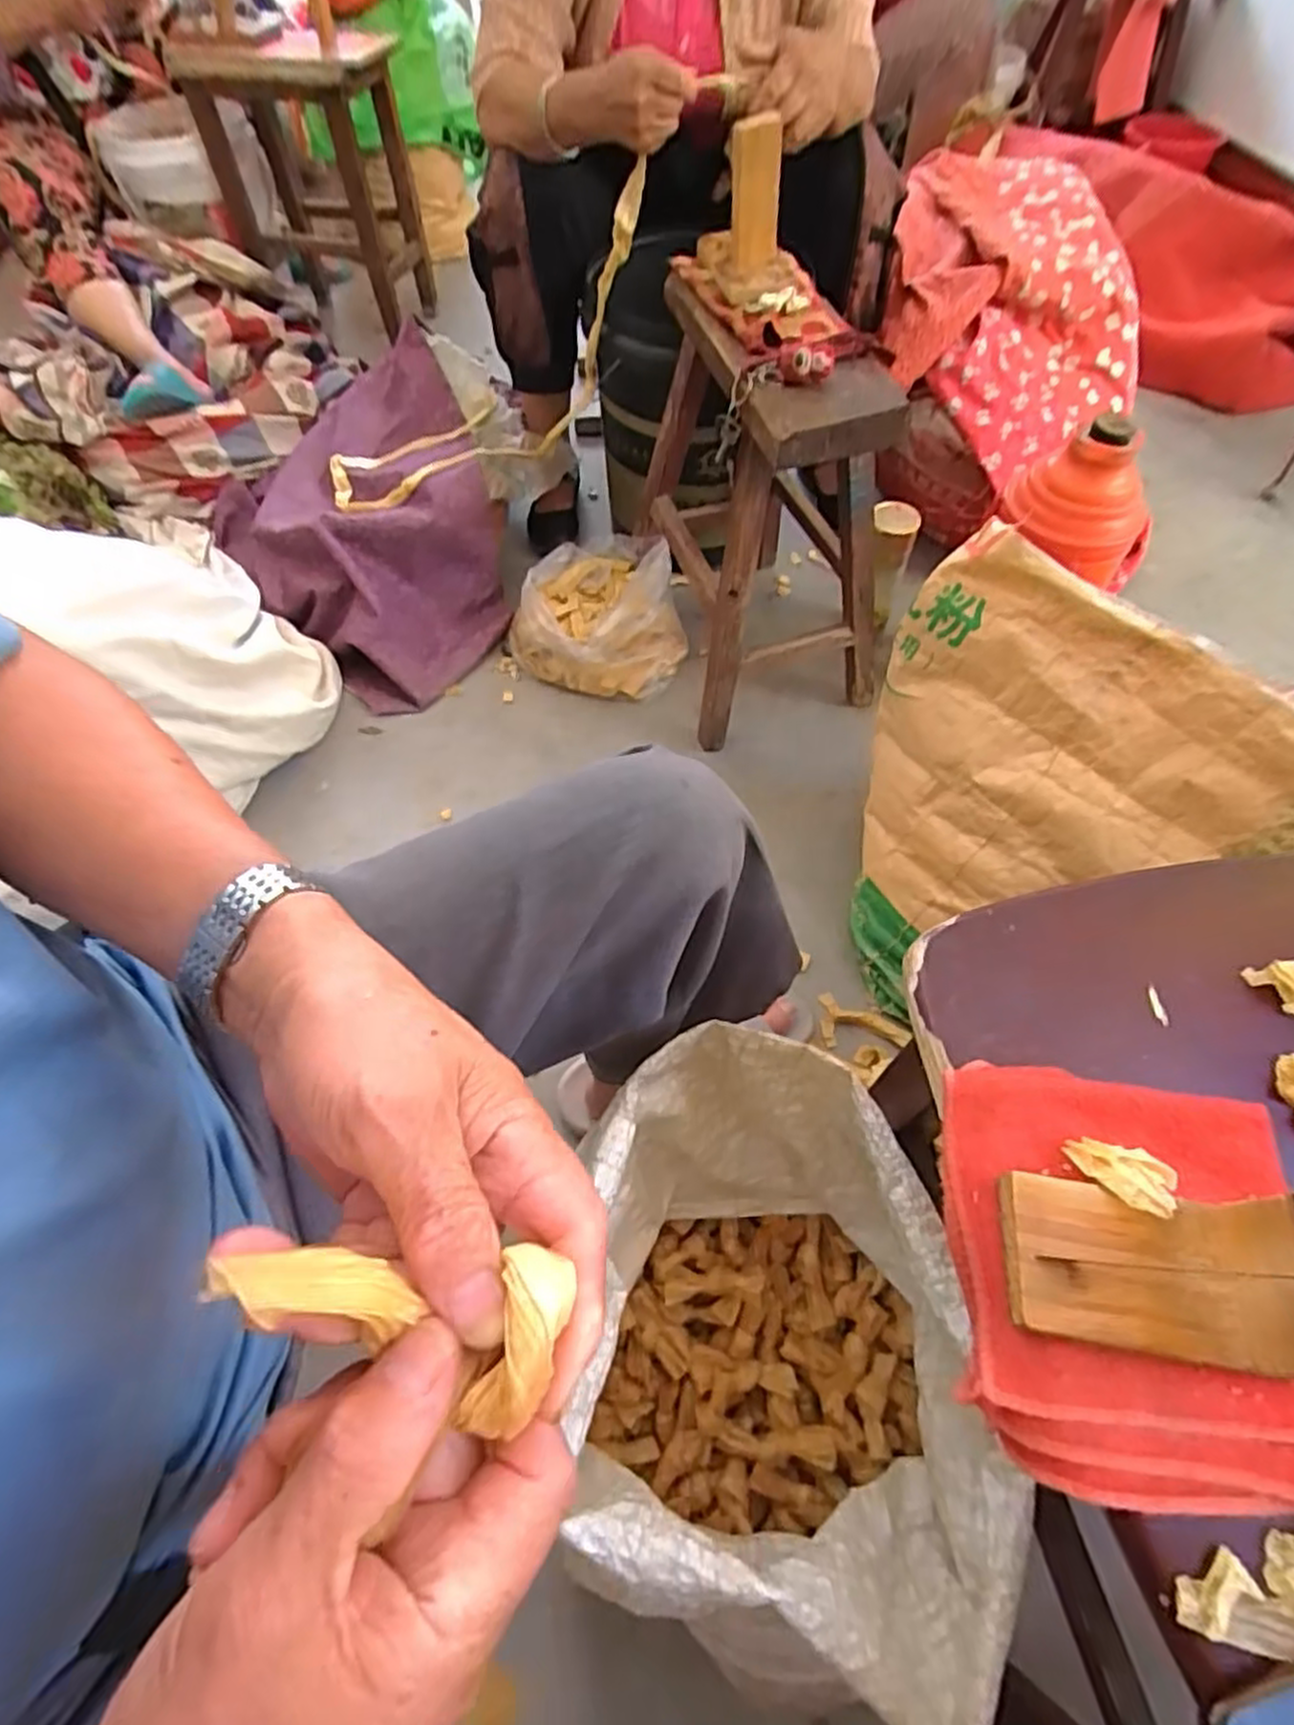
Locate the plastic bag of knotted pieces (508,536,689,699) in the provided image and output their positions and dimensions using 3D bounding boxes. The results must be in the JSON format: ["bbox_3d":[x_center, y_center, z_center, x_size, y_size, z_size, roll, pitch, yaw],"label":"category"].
[{"bbox_3d":[-0.058,-0.366,1.107,0.242,0.121,0.227,22,60,14],"label":"plastic bag of knotted pieces"}]

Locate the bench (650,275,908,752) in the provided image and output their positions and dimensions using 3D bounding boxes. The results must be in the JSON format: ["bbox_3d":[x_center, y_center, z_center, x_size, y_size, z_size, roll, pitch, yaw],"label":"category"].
[{"bbox_3d":[0.148,-0.443,0.963,0.247,0.392,0.355,-12,58,-7],"label":"bench"}]

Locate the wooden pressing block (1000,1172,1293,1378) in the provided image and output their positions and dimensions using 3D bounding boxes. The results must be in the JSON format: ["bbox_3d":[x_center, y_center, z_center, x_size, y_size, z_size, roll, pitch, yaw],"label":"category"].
[{"bbox_3d":[0.206,0.153,0.291,0.109,0.064,0.059,8,58,6],"label":"wooden pressing block"}]

